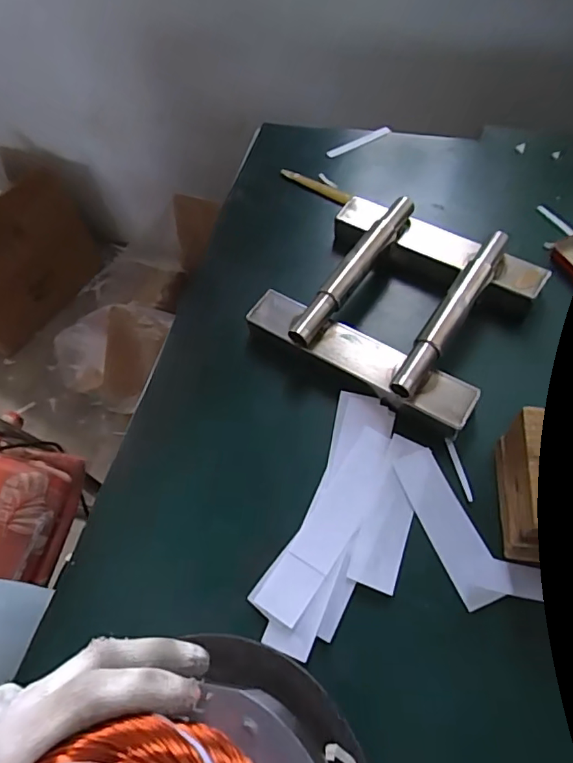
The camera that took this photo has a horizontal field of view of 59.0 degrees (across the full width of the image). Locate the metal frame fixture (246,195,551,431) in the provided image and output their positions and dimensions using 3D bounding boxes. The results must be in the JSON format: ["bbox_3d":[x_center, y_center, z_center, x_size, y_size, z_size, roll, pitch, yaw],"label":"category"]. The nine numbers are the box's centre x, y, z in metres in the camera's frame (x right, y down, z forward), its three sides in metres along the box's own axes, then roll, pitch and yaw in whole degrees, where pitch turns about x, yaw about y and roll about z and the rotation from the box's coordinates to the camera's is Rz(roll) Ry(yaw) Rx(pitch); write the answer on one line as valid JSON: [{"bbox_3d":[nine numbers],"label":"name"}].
[{"bbox_3d":[0.096,-0.077,0.438,0.200,0.045,0.187,29,66,21],"label":"metal frame fixture"}]

